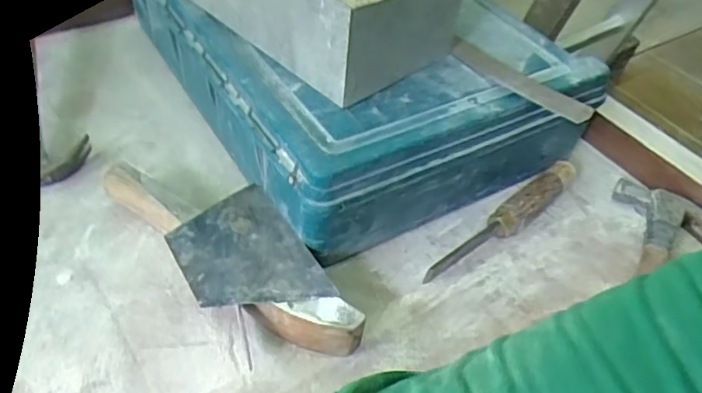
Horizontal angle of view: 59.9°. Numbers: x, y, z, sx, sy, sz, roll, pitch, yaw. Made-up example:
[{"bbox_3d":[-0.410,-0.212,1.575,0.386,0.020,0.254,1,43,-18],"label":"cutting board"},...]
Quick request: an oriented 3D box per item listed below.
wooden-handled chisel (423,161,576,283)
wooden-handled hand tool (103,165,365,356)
[{"bbox_3d":[0.145,0.024,0.566,0.203,0.030,0.027,-34,57,-31],"label":"wooden-handled chisel"},{"bbox_3d":[-0.099,0.046,0.510,0.098,0.044,0.252,-29,55,-28],"label":"wooden-handled hand tool"}]

